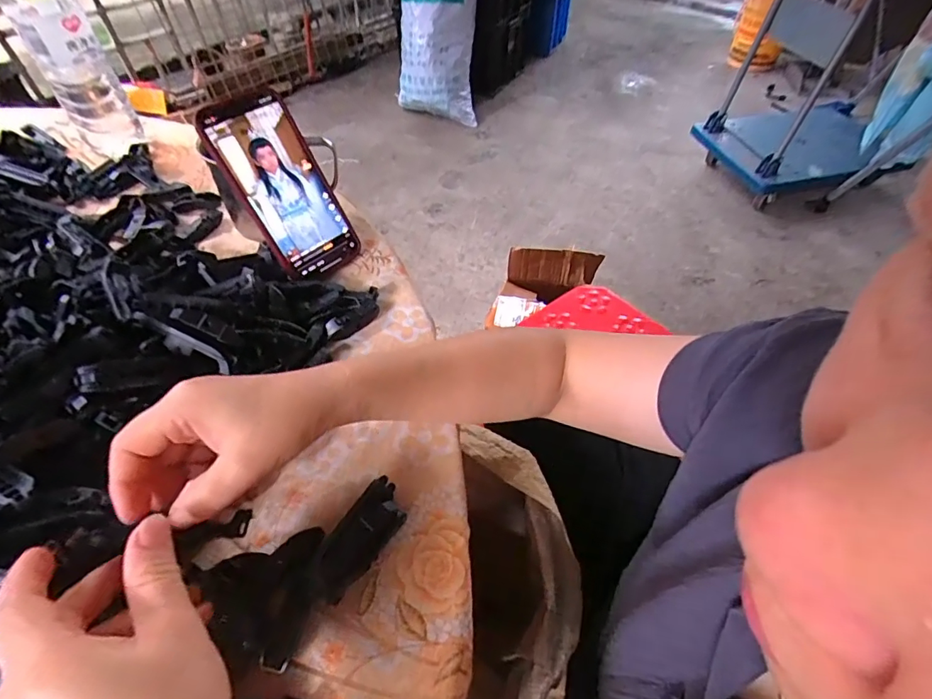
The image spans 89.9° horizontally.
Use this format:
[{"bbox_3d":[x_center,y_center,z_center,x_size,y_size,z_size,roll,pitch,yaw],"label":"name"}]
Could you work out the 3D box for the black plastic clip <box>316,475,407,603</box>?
[{"bbox_3d":[-0.061,0.115,0.286,0.028,0.036,0.075,21,56,13],"label":"black plastic clip"}]

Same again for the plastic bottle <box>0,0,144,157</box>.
[{"bbox_3d":[-0.431,-0.318,0.510,0.066,0.207,0.078,-30,60,-22],"label":"plastic bottle"}]

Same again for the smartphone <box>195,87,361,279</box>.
[{"bbox_3d":[-0.164,-0.147,0.429,0.080,0.162,0.010,-40,30,-25],"label":"smartphone"}]

